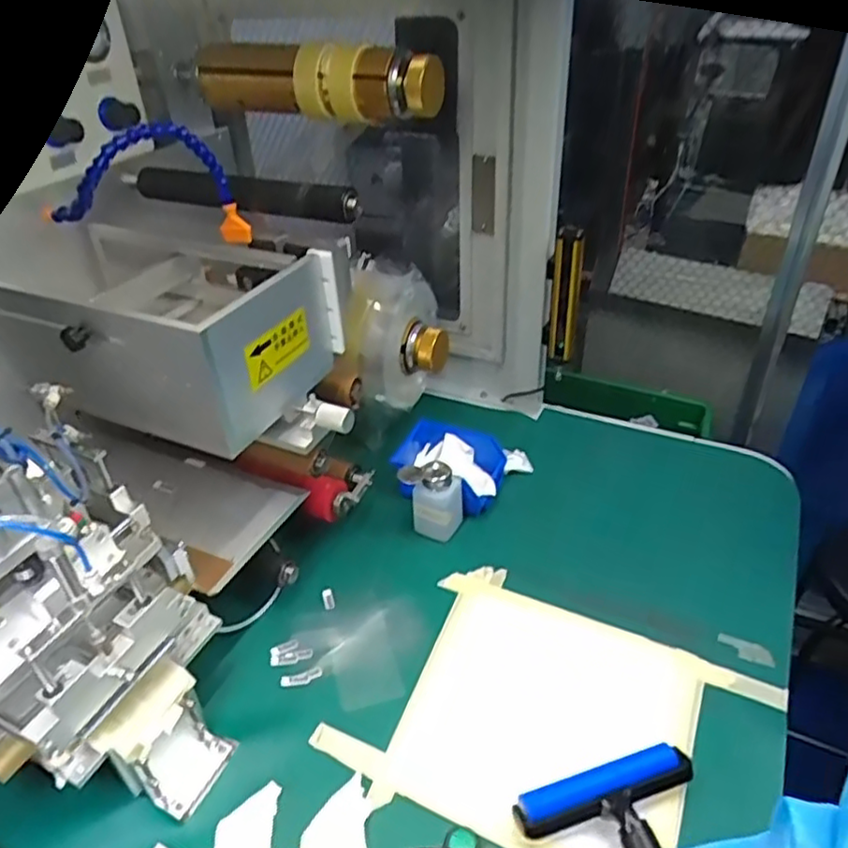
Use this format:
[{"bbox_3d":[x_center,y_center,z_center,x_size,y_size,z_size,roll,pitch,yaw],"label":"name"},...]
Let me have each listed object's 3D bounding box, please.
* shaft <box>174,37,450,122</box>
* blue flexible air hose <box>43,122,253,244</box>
[{"bbox_3d":[-0.146,-0.415,0.791,0.365,0.075,0.080,19,40,28],"label":"shaft"},{"bbox_3d":[-0.310,-0.260,0.718,0.176,0.132,0.149,-25,41,-28],"label":"blue flexible air hose"}]

